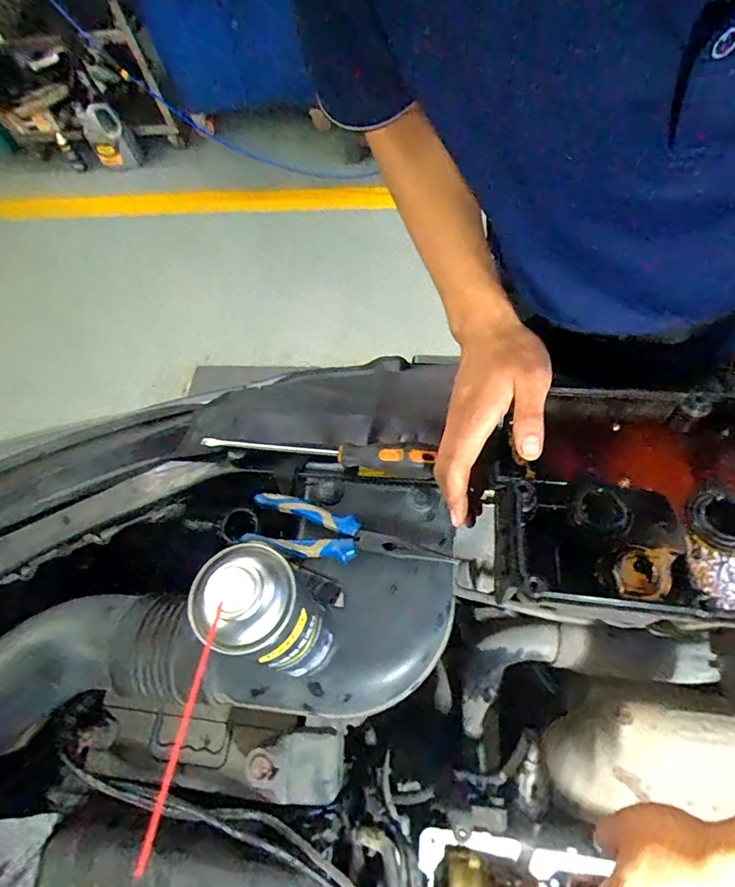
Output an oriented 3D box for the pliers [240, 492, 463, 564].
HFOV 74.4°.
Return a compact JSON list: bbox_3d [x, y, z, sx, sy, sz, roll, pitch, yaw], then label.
[{"bbox_3d":[-0.020,0.089,0.448,0.188,0.021,0.050,13,67,8],"label":"pliers"}]

